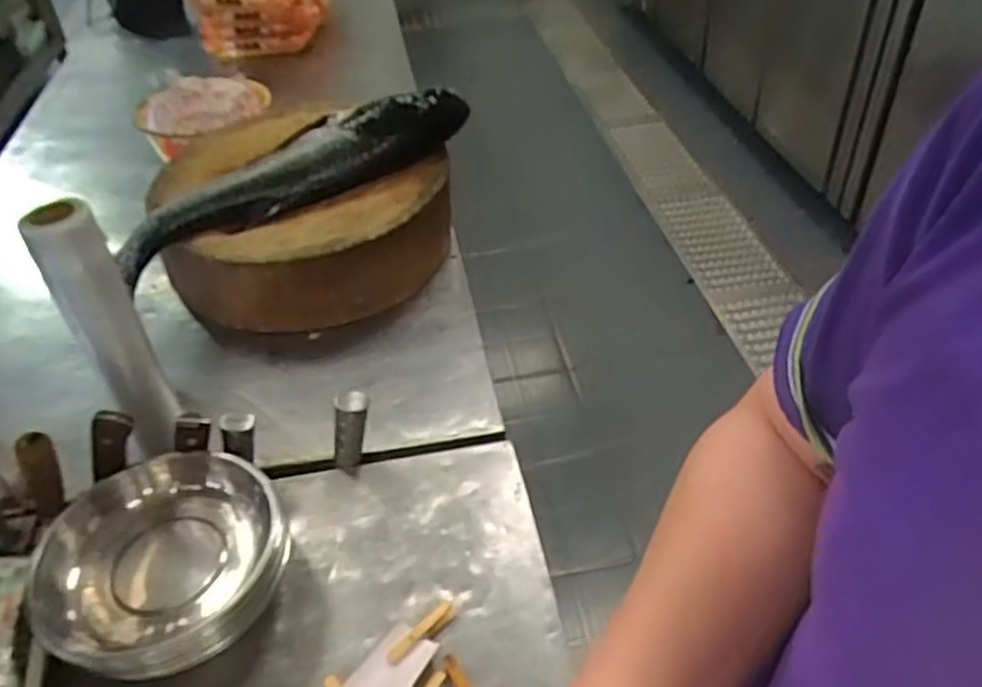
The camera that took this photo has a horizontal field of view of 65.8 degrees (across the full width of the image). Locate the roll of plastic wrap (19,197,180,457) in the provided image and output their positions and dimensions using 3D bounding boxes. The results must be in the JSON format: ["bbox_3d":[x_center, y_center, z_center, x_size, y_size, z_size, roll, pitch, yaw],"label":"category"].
[{"bbox_3d":[-0.382,-0.001,0.771,0.058,0.301,0.054,-1,41,1],"label":"roll of plastic wrap"}]

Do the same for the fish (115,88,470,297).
[{"bbox_3d":[-0.263,-0.235,1.043,0.510,0.120,0.093,-27,47,-26],"label":"fish"}]

